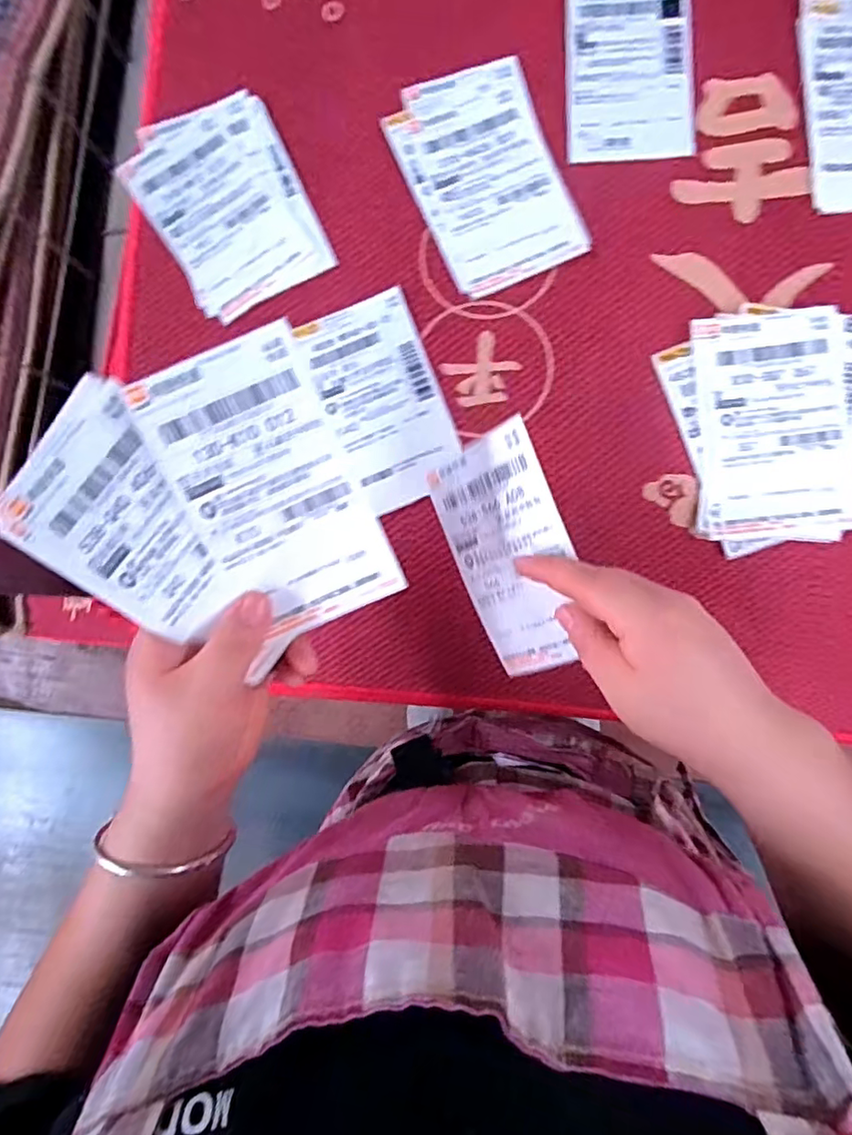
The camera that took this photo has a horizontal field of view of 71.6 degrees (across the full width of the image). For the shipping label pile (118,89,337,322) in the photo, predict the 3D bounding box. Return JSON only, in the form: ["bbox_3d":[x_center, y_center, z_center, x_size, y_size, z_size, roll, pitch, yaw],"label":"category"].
[{"bbox_3d":[-0.131,-0.239,0.386,0.099,0.008,0.140,-27,83,2],"label":"shipping label pile"}]

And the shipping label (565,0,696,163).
[{"bbox_3d":[0.130,-0.323,0.378,0.078,0.004,0.130,0,84,5],"label":"shipping label"}]

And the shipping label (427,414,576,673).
[{"bbox_3d":[0.048,-0.007,0.324,0.072,0.007,0.129,-24,86,44],"label":"shipping label"}]

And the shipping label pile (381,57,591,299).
[{"bbox_3d":[0.037,-0.251,0.376,0.090,0.004,0.147,-21,83,3],"label":"shipping label pile"}]

